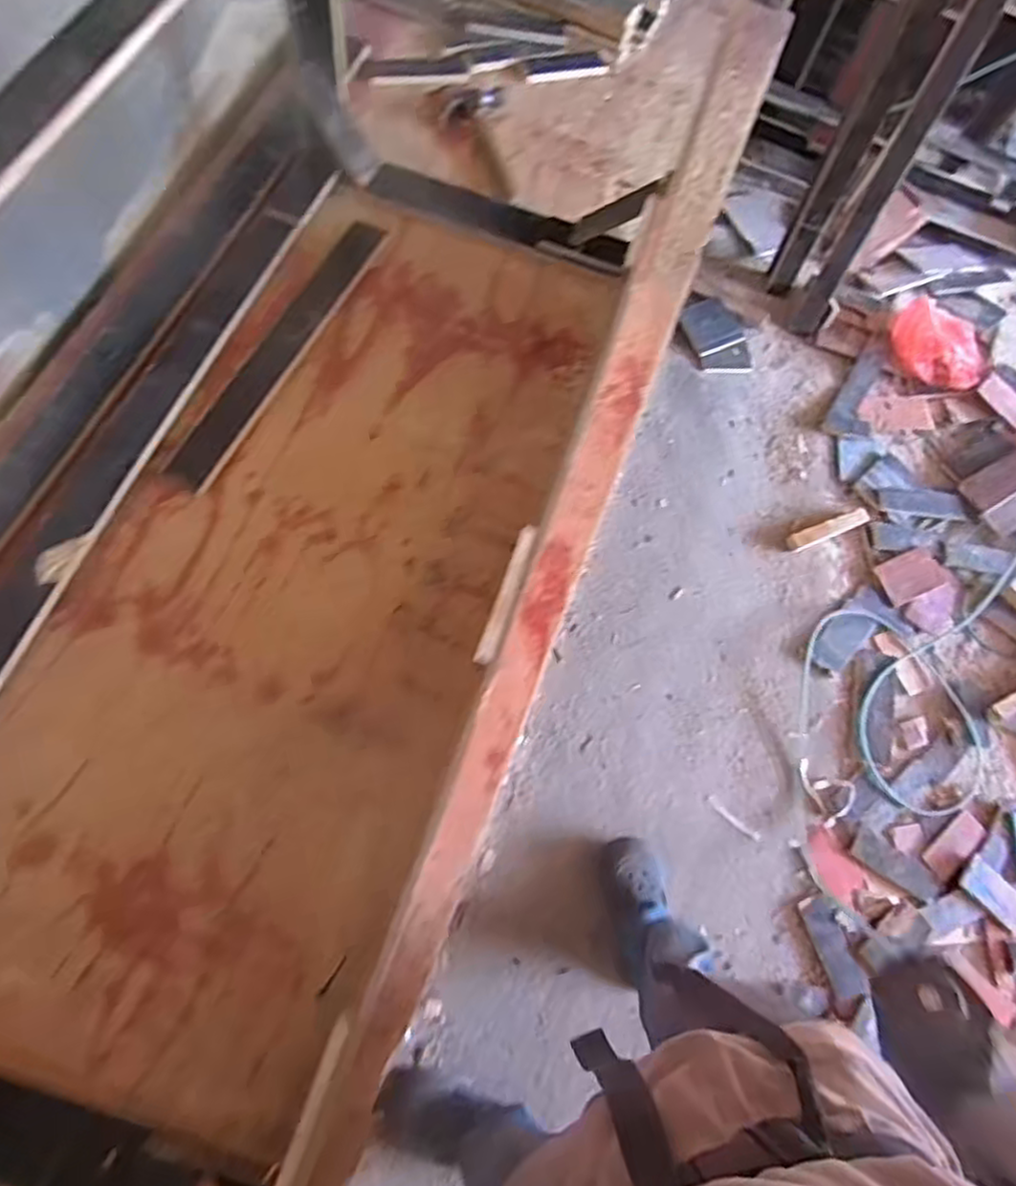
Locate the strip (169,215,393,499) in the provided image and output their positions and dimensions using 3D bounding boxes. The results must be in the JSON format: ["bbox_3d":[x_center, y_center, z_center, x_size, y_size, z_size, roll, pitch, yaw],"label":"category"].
[{"bbox_3d":[-0.320,-0.354,0.993,0.056,0.009,0.496,26,70,1],"label":"strip"}]

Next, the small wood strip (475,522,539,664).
[{"bbox_3d":[0.000,-0.001,0.751,0.019,0.018,0.164,18,70,3],"label":"small wood strip"}]

